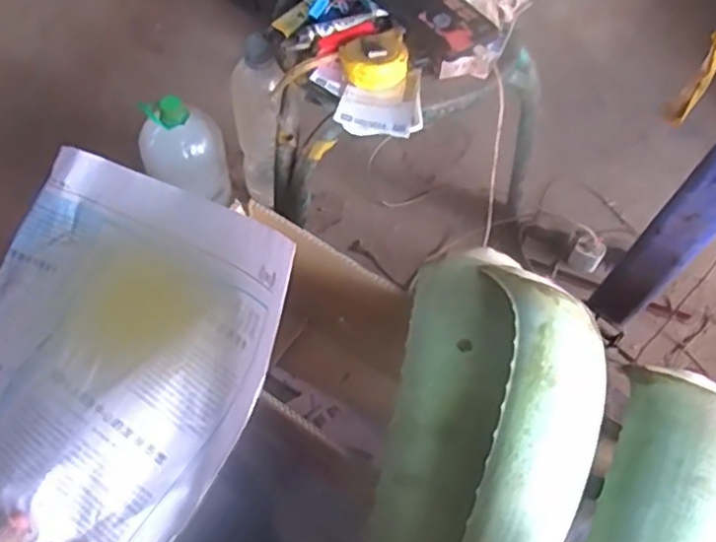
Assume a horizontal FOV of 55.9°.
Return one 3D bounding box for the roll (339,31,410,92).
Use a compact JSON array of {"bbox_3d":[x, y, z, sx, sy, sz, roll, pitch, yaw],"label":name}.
[{"bbox_3d":[0.019,-0.223,0.700,0.069,0.022,0.073,1,59,-1],"label":"roll"}]

